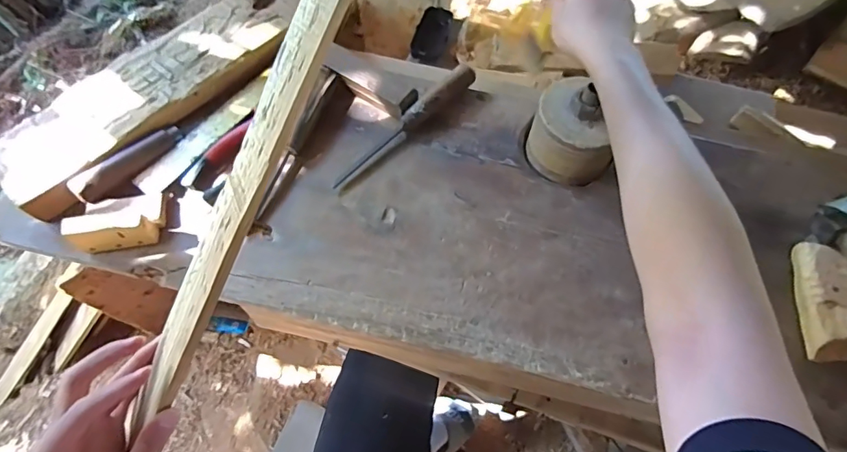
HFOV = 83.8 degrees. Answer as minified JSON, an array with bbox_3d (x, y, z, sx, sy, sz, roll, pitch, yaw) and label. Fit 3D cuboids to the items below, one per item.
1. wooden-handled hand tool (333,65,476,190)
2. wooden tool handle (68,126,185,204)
[{"bbox_3d":[-0.021,-0.128,0.588,0.027,0.029,0.229,41,70,16],"label":"wooden-handled hand tool"},{"bbox_3d":[-0.339,-0.072,0.550,0.128,0.020,0.030,-41,73,-19],"label":"wooden tool handle"}]

